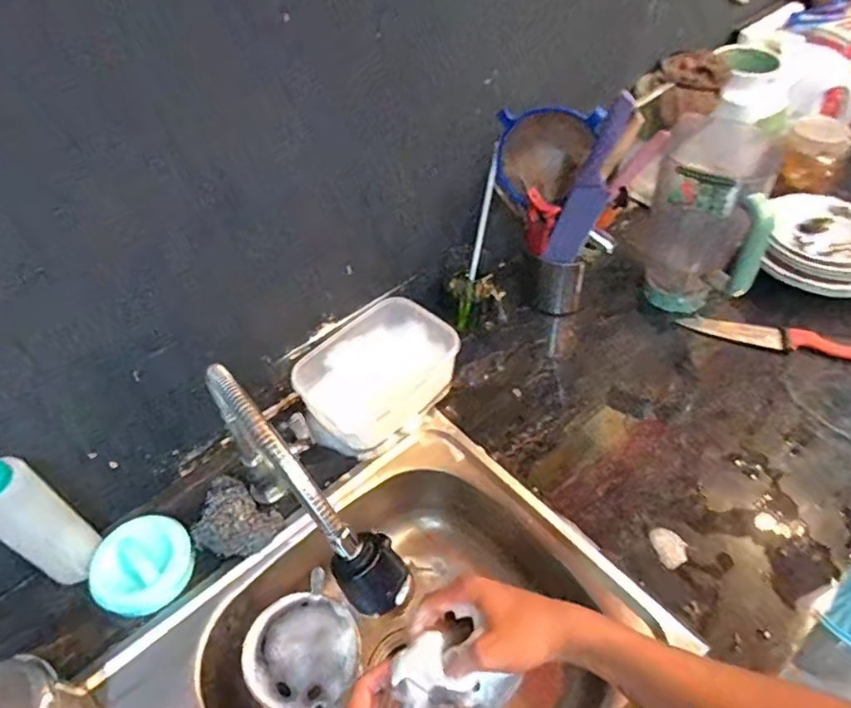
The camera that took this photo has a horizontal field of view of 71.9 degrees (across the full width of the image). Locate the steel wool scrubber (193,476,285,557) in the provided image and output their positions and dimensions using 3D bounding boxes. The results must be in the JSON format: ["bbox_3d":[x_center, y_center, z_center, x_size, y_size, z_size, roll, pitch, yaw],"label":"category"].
[{"bbox_3d":[-0.216,0.192,0.668,0.094,0.046,0.077,19,53,19],"label":"steel wool scrubber"}]

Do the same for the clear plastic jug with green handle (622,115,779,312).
[{"bbox_3d":[0.378,-0.179,0.801,0.167,0.257,0.127,25,55,23],"label":"clear plastic jug with green handle"}]

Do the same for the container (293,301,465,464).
[{"bbox_3d":[-0.064,0.026,0.771,0.148,0.080,0.200,33,58,27],"label":"container"}]

